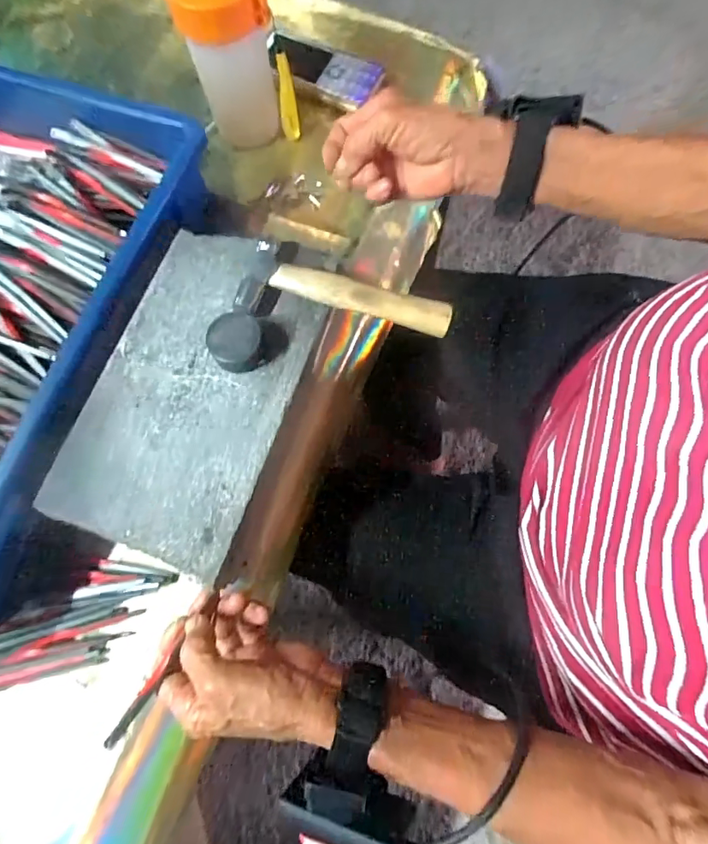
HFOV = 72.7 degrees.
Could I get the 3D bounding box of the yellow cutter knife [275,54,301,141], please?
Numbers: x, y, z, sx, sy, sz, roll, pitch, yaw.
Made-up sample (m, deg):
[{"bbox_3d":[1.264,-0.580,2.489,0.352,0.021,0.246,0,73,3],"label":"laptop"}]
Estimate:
[{"bbox_3d":[-0.059,-0.284,0.429,0.016,0.078,0.011,-8,74,-1],"label":"yellow cutter knife"}]

